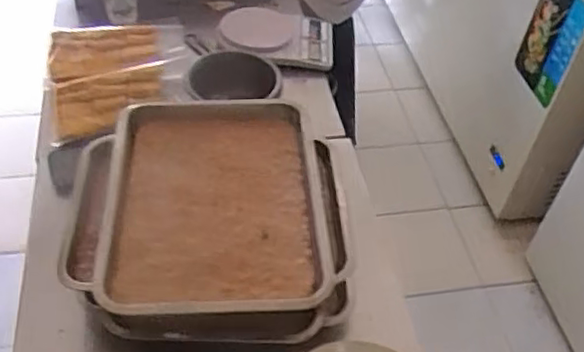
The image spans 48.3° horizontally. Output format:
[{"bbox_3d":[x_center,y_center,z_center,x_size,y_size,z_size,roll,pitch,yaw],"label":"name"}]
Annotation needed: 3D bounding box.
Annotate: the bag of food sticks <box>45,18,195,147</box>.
[{"bbox_3d":[-0.285,-0.166,1.089,0.243,0.069,0.226,-12,48,-15],"label":"bag of food sticks"}]

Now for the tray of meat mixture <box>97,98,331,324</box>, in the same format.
[{"bbox_3d":[-0.096,0.029,0.813,0.267,0.039,0.354,-1,46,-5],"label":"tray of meat mixture"}]

